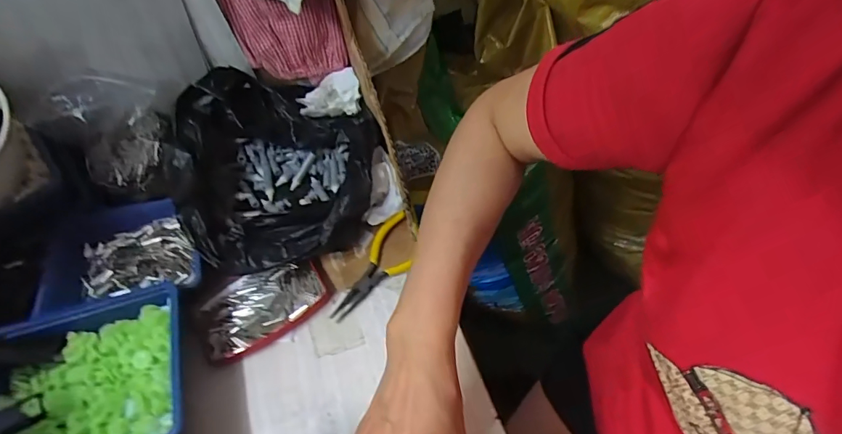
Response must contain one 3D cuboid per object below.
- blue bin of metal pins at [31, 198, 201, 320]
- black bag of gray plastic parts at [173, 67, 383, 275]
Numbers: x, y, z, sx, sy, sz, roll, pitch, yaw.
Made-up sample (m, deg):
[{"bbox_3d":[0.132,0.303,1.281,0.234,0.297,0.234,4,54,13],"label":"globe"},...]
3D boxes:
[{"bbox_3d":[-0.298,0.039,0.464,0.153,0.045,0.120,-20,52,-7],"label":"blue bin of metal pins"},{"bbox_3d":[-0.152,-0.065,0.515,0.206,0.094,0.243,-16,51,-4],"label":"black bag of gray plastic parts"}]

